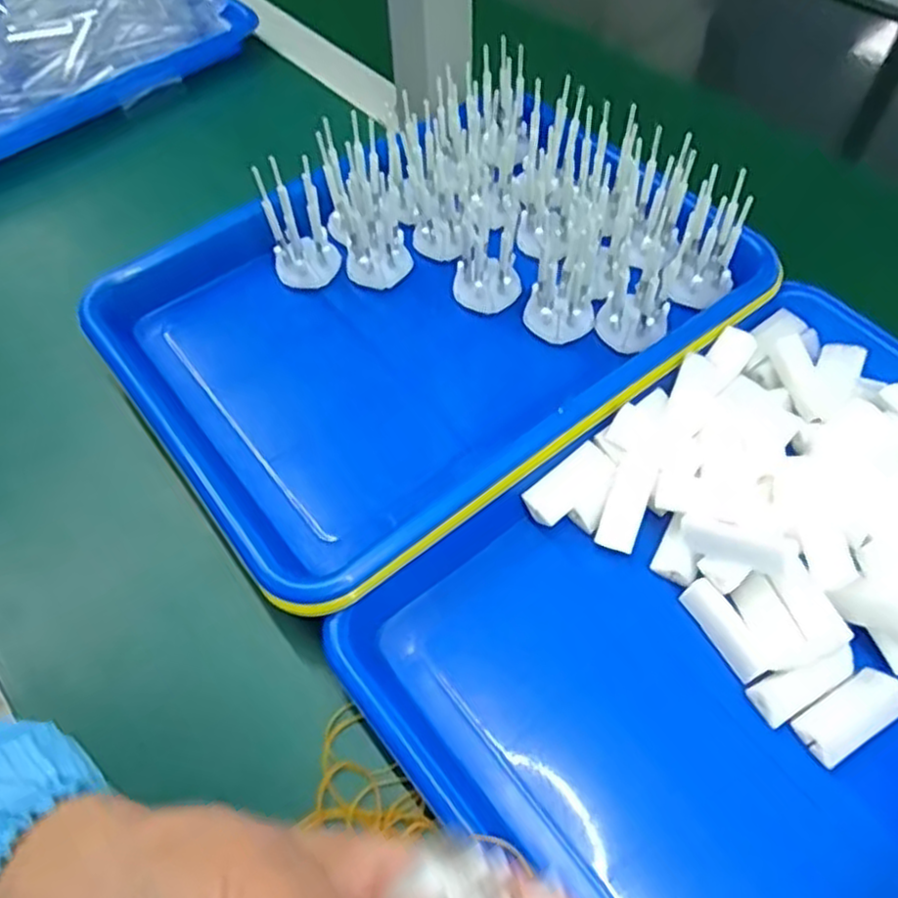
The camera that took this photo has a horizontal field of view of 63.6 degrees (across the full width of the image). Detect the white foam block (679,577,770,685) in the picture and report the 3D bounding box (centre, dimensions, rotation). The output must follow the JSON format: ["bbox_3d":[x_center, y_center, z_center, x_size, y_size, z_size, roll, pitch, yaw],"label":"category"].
[{"bbox_3d":[0.123,0.080,0.323,0.013,0.015,0.045,-28,62,-16],"label":"white foam block"}]

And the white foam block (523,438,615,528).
[{"bbox_3d":[0.059,0.017,0.352,0.046,0.008,0.021,-40,65,-7],"label":"white foam block"}]

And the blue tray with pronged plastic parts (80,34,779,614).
[{"bbox_3d":[-0.009,-0.093,0.399,0.330,0.065,0.248,-33,64,-19],"label":"blue tray with pronged plastic parts"}]

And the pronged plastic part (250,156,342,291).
[{"bbox_3d":[-0.085,-0.128,0.413,0.036,0.074,0.027,-13,59,-7],"label":"pronged plastic part"}]

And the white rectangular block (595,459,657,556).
[{"bbox_3d":[0.085,0.027,0.346,0.018,0.007,0.044,20,89,12],"label":"white rectangular block"}]

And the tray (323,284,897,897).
[{"bbox_3d":[0.143,0.075,0.324,0.326,0.045,0.233,-33,64,-19],"label":"tray"}]

